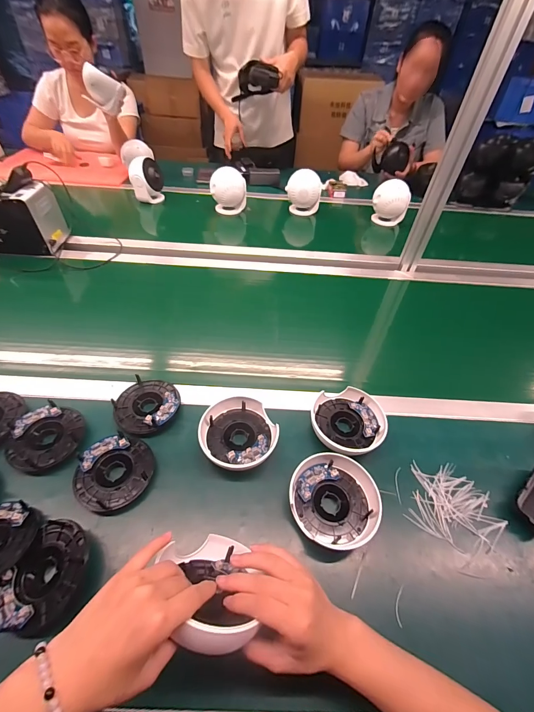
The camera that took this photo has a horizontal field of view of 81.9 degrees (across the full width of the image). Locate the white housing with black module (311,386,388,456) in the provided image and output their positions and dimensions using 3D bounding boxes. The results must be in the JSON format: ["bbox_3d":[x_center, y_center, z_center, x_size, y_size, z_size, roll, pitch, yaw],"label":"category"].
[{"bbox_3d":[0.128,0.107,0.497,0.118,0.038,0.108,-8,48,-12],"label":"white housing with black module"}]

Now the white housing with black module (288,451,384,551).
[{"bbox_3d":[0.089,0.193,0.415,0.115,0.042,0.107,3,47,-3],"label":"white housing with black module"}]

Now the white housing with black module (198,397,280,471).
[{"bbox_3d":[-0.043,0.121,0.471,0.112,0.043,0.107,3,47,-3],"label":"white housing with black module"}]

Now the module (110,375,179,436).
[{"bbox_3d":[-0.196,0.079,0.504,0.098,0.031,0.096,3,47,-3],"label":"module"}]

